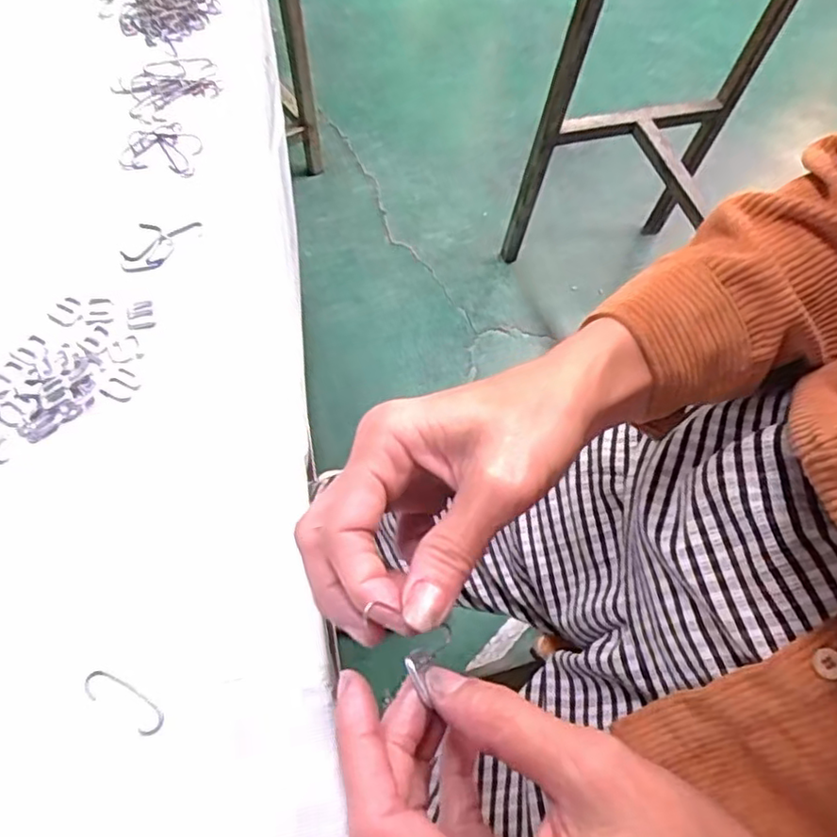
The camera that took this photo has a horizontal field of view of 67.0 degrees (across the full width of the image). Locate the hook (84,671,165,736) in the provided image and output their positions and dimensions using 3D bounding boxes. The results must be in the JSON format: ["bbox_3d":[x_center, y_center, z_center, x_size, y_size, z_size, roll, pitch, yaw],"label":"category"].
[{"bbox_3d":[-0.125,0.119,0.267,0.039,0.004,0.013,29,66,10],"label":"hook"}]

